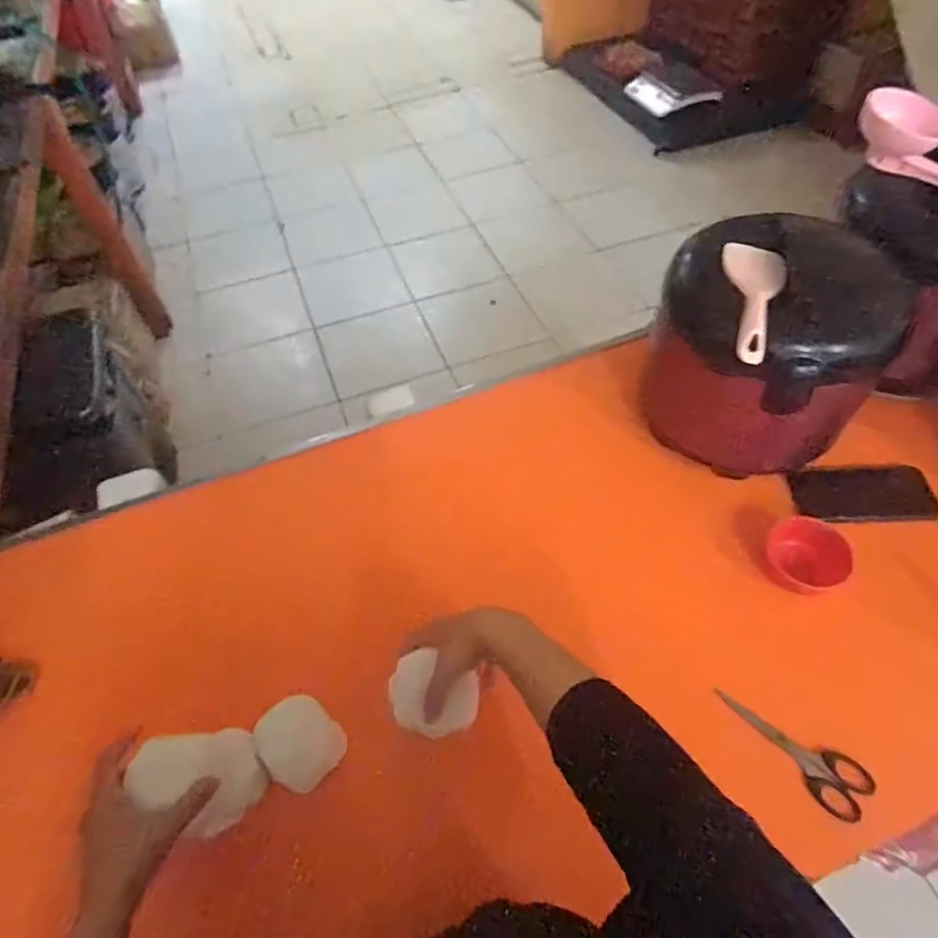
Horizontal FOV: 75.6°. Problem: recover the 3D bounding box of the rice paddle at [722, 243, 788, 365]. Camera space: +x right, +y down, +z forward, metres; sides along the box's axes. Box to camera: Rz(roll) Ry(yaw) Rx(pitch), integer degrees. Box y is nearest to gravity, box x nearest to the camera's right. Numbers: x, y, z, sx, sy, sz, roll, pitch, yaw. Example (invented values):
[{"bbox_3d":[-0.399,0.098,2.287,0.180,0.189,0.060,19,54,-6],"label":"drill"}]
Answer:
[{"bbox_3d":[0.299,-0.181,0.628,0.063,0.017,0.182,10,56,10],"label":"rice paddle"}]

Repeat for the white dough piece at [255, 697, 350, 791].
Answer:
[{"bbox_3d":[-0.169,0.273,0.606,0.079,0.029,0.071,35,64,24],"label":"white dough piece"}]

